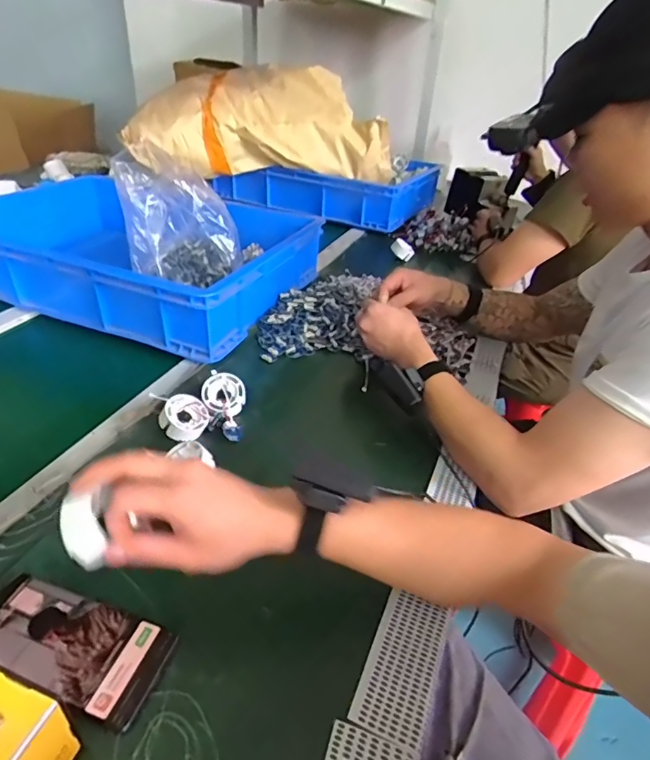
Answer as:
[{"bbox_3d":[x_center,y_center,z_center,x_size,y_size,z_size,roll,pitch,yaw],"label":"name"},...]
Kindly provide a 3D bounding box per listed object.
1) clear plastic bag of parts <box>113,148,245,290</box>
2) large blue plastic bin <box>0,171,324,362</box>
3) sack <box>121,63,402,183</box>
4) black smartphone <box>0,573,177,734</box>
[{"bbox_3d":[-0.242,-0.261,0.823,0.202,0.171,0.131,5,35,-2],"label":"clear plastic bag of parts"},{"bbox_3d":[-0.343,-0.247,0.905,0.572,0.110,0.408,17,36,15],"label":"large blue plastic bin"},{"bbox_3d":[-0.159,-0.685,1.295,0.683,0.243,0.311,0,36,-9],"label":"sack"},{"bbox_3d":[-0.202,0.210,0.384,0.150,0.011,0.072,16,36,13],"label":"black smartphone"}]

